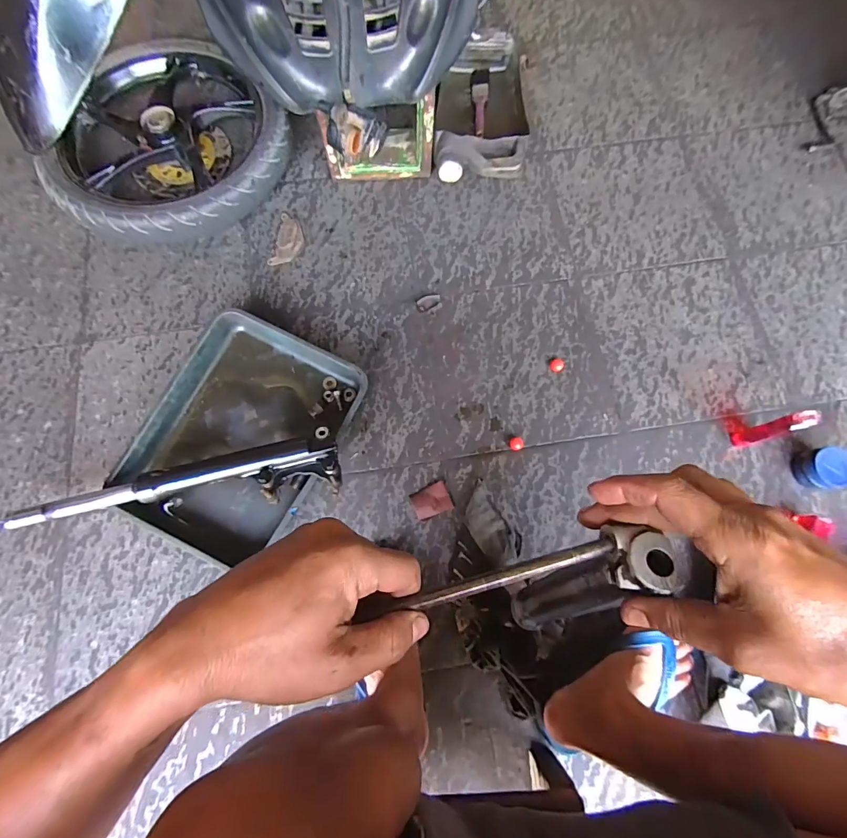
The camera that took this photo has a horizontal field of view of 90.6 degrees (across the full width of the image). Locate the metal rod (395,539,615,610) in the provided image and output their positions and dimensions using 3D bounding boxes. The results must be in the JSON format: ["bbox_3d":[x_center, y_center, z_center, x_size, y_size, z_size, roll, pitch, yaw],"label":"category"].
[{"bbox_3d":[0.051,0.094,0.251,0.133,0.007,0.008,-14,75,-5],"label":"metal rod"}]

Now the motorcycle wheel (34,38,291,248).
[{"bbox_3d":[-0.468,-0.495,0.784,0.389,0.098,0.398,0,74,0],"label":"motorcycle wheel"}]

